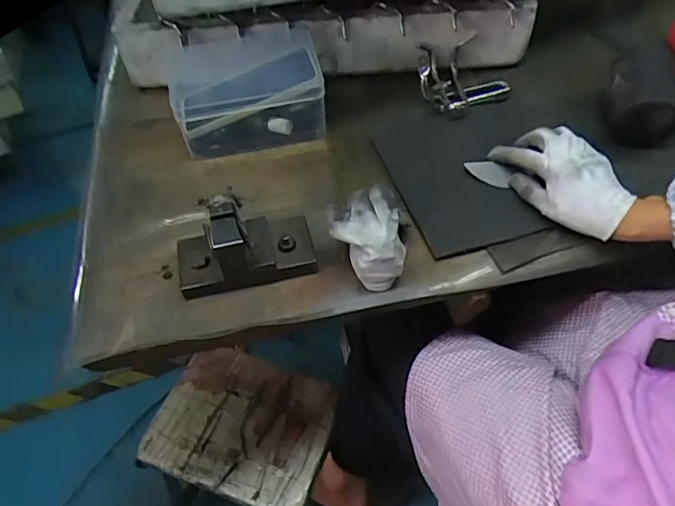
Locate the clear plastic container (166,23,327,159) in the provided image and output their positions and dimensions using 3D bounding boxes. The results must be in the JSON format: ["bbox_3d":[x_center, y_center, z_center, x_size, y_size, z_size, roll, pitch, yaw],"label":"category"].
[{"bbox_3d":[-0.112,-0.193,0.643,0.184,0.083,0.128,-10,52,-4],"label":"clear plastic container"}]

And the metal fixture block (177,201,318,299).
[{"bbox_3d":[-0.090,-0.011,0.496,0.127,0.069,0.061,-11,53,-5],"label":"metal fixture block"}]

